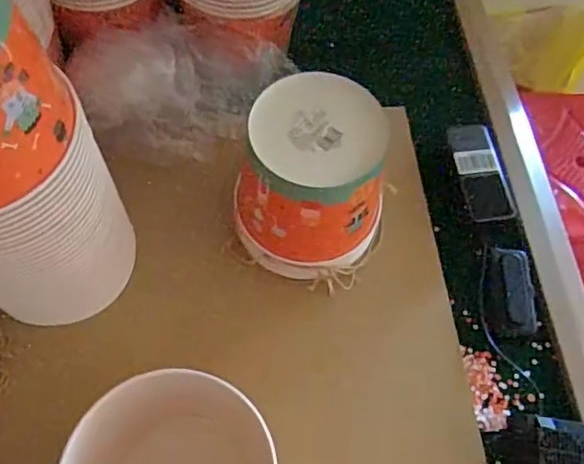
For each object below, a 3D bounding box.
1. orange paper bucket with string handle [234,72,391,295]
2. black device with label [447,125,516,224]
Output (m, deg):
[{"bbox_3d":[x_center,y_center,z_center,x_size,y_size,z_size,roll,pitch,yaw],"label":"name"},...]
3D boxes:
[{"bbox_3d":[0.025,-0.045,0.601,0.136,0.165,0.140,1,63,-3],"label":"orange paper bucket with string handle"},{"bbox_3d":[0.222,-0.074,0.696,0.056,0.019,0.129,-7,64,-7],"label":"black device with label"}]

